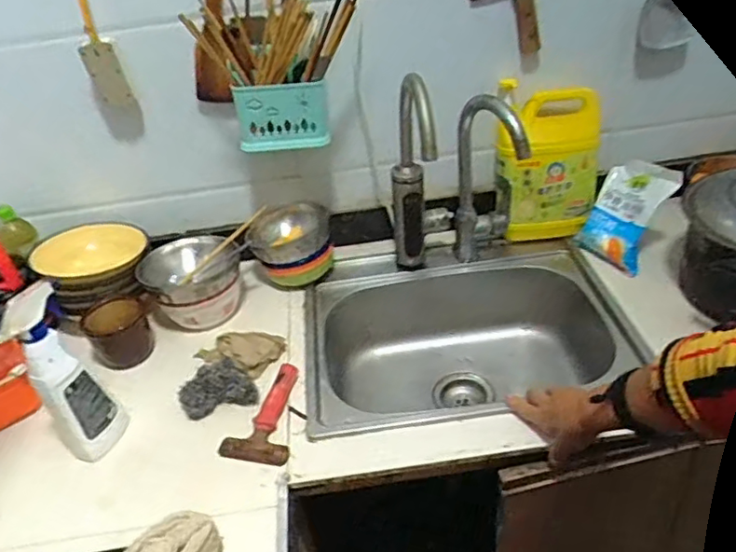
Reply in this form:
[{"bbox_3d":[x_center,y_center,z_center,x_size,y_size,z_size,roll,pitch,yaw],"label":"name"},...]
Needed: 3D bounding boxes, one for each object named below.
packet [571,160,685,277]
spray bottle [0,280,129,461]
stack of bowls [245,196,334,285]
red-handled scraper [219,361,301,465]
[{"bbox_3d":[0.449,-0.114,1.052,0.028,0.181,0.126,18,13,-42],"label":"packet"},{"bbox_3d":[-0.400,0.138,0.802,0.052,0.273,0.087,25,46,37],"label":"spray bottle"},{"bbox_3d":[-0.140,-0.057,1.123,0.145,0.113,0.149,-9,36,-3],"label":"stack of bowls"},{"bbox_3d":[-0.140,0.194,0.864,0.099,0.028,0.157,5,37,17],"label":"red-handled scraper"}]

